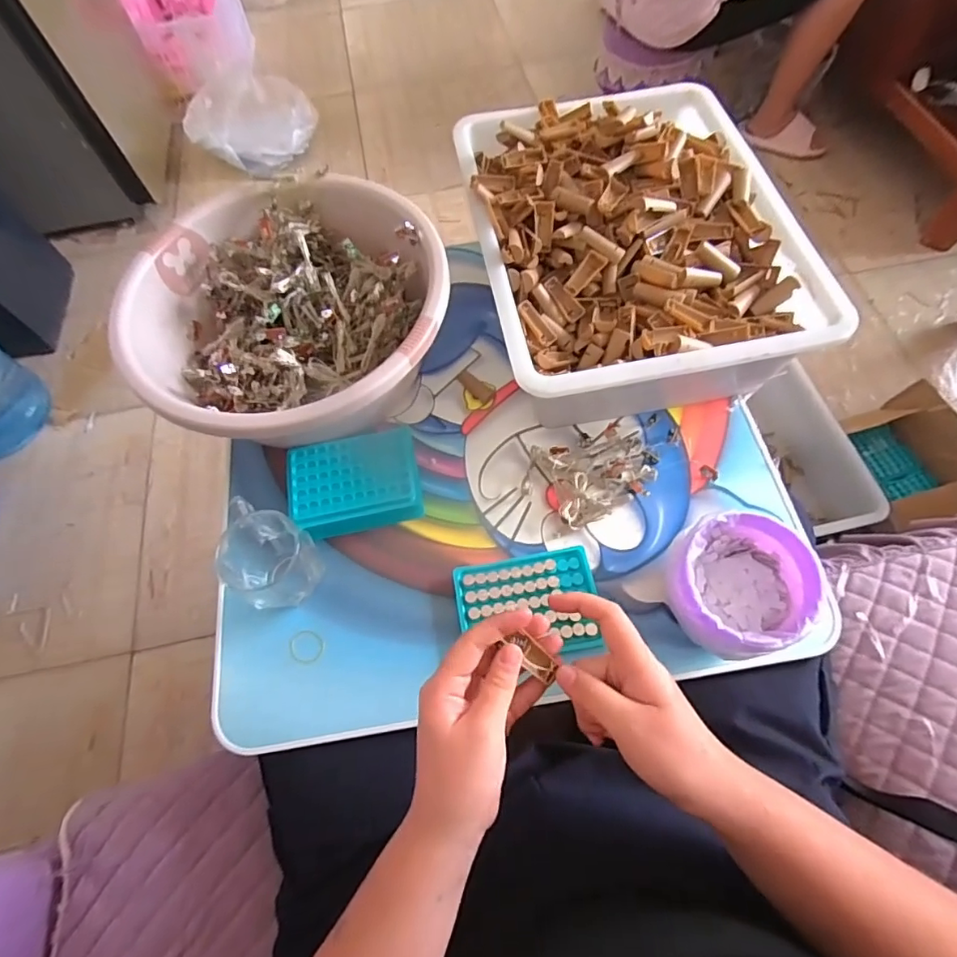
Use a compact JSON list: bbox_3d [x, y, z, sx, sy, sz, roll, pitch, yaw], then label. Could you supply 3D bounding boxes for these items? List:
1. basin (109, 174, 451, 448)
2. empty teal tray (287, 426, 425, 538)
[{"bbox_3d":[-0.194,-0.180,0.574,0.315,0.131,0.304,-1,64,2],"label":"basin"},{"bbox_3d":[-0.127,0.005,0.535,0.129,0.037,0.099,-14,65,-4],"label":"empty teal tray"}]

